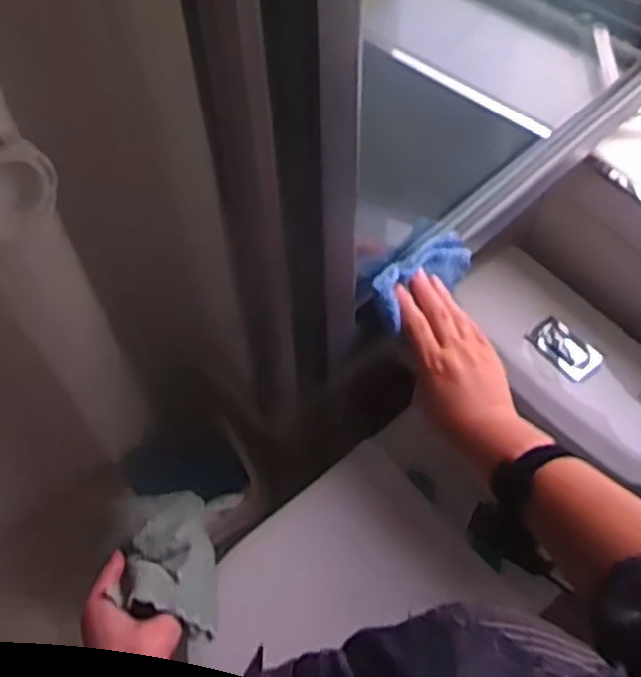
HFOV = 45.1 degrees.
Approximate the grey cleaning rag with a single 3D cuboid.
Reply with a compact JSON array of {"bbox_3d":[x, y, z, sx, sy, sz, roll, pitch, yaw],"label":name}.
[{"bbox_3d":[-0.126,0.189,0.676,0.080,0.062,0.127,3,61,3],"label":"grey cleaning rag"}]

